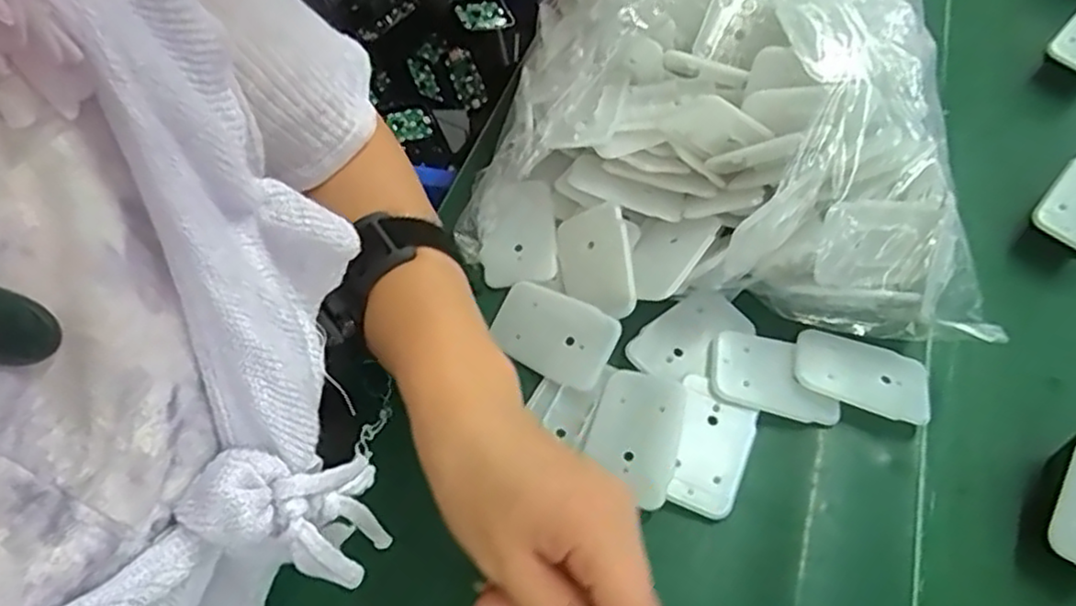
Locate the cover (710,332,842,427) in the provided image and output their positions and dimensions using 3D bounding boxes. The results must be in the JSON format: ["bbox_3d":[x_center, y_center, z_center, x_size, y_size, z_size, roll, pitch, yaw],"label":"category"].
[{"bbox_3d":[0.124,0.039,0.367,0.065,0.007,0.042,9,59,4],"label":"cover"}]

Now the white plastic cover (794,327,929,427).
[{"bbox_3d":[0.172,0.039,0.374,0.069,0.011,0.039,20,60,10],"label":"white plastic cover"}]

